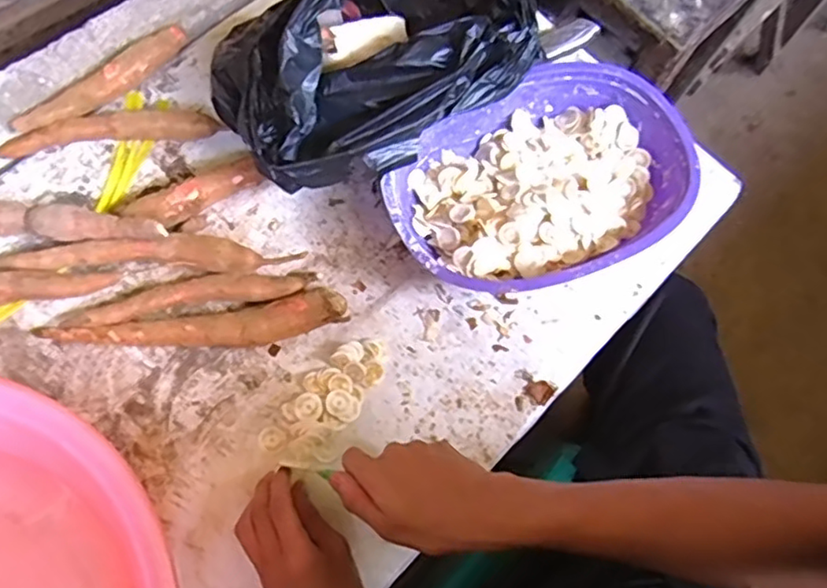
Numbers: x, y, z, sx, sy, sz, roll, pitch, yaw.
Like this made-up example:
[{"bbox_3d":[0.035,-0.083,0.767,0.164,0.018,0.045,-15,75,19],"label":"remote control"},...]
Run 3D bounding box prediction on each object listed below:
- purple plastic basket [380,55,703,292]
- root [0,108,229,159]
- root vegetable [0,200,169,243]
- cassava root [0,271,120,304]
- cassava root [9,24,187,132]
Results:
[{"bbox_3d":[0.124,-0.103,0.623,0.301,0.073,0.209,-27,73,-11],"label":"purple plastic basket"},{"bbox_3d":[-0.312,-0.167,0.643,0.219,0.030,0.029,-5,70,-3],"label":"root"},{"bbox_3d":[-0.324,-0.066,0.596,0.192,0.046,0.031,5,70,1],"label":"root vegetable"},{"bbox_3d":[-0.371,-0.005,0.578,0.185,0.030,0.029,-4,70,-3],"label":"cassava root"},{"bbox_3d":[-0.322,-0.221,0.657,0.193,0.024,0.037,-39,75,-14],"label":"cassava root"}]

